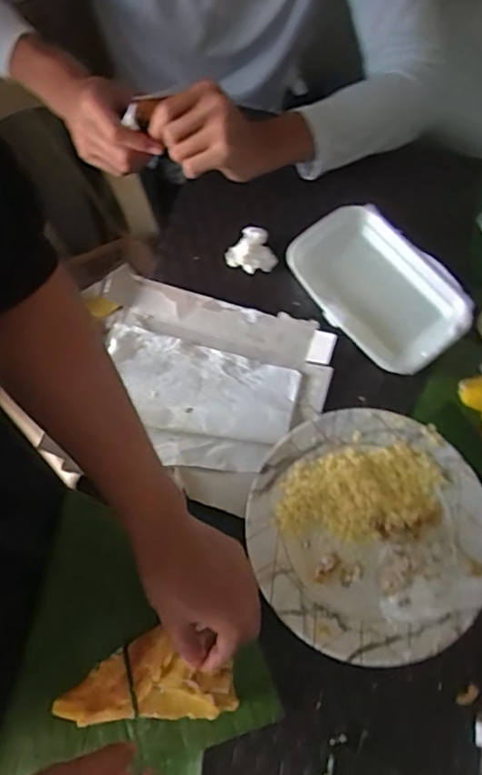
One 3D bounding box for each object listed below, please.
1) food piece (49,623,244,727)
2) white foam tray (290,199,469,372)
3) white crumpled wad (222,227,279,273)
[{"bbox_3d":[-0.078,0.240,0.486,0.142,0.024,0.064,0,67,-3],"label":"food piece"},{"bbox_3d":[0.141,-0.104,0.617,0.119,0.045,0.190,-37,71,-13],"label":"white foam tray"},{"bbox_3d":[0.012,-0.150,0.646,0.056,0.031,0.045,4,71,2],"label":"white crumpled wad"}]

